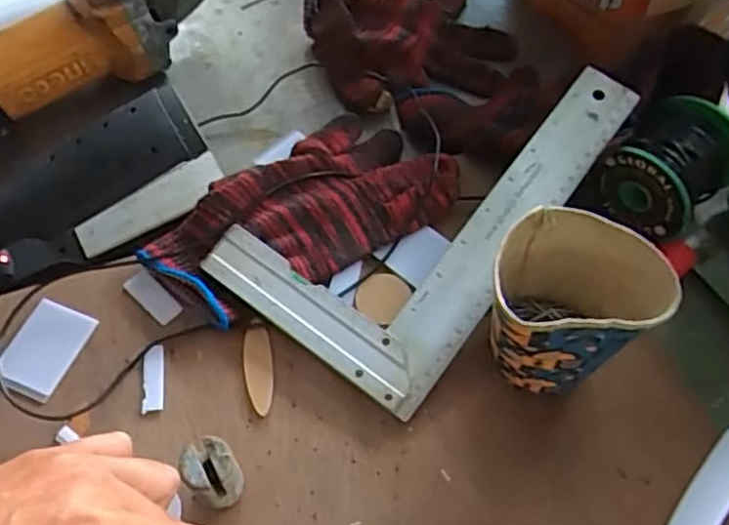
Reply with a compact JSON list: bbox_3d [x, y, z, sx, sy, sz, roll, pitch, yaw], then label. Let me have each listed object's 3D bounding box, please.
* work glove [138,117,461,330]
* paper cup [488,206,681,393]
[{"bbox_3d":[-0.035,-0.036,0.435,0.202,0.030,0.099,-32,64,-15],"label":"work glove"},{"bbox_3d":[0.104,0.026,0.353,0.084,0.095,0.065,8,60,4],"label":"paper cup"}]

